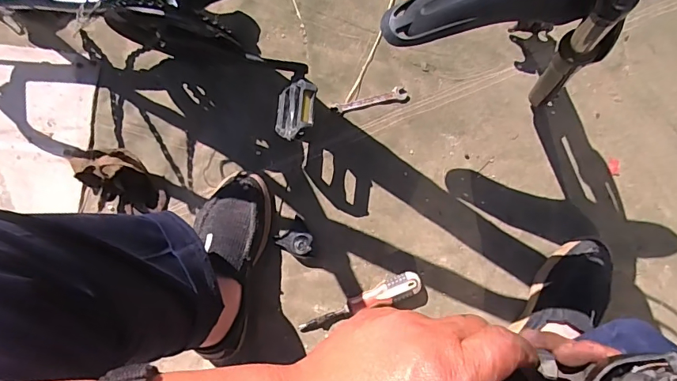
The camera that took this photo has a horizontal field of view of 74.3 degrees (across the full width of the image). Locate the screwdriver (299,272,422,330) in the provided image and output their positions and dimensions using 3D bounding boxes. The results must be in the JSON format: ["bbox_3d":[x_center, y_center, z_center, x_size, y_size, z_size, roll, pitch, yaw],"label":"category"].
[{"bbox_3d":[0.033,0.170,0.672,0.188,0.030,0.034,-23,90,-4],"label":"screwdriver"}]

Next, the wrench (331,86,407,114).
[{"bbox_3d":[0.048,-0.140,0.695,0.116,0.006,0.020,-13,89,-3],"label":"wrench"}]

